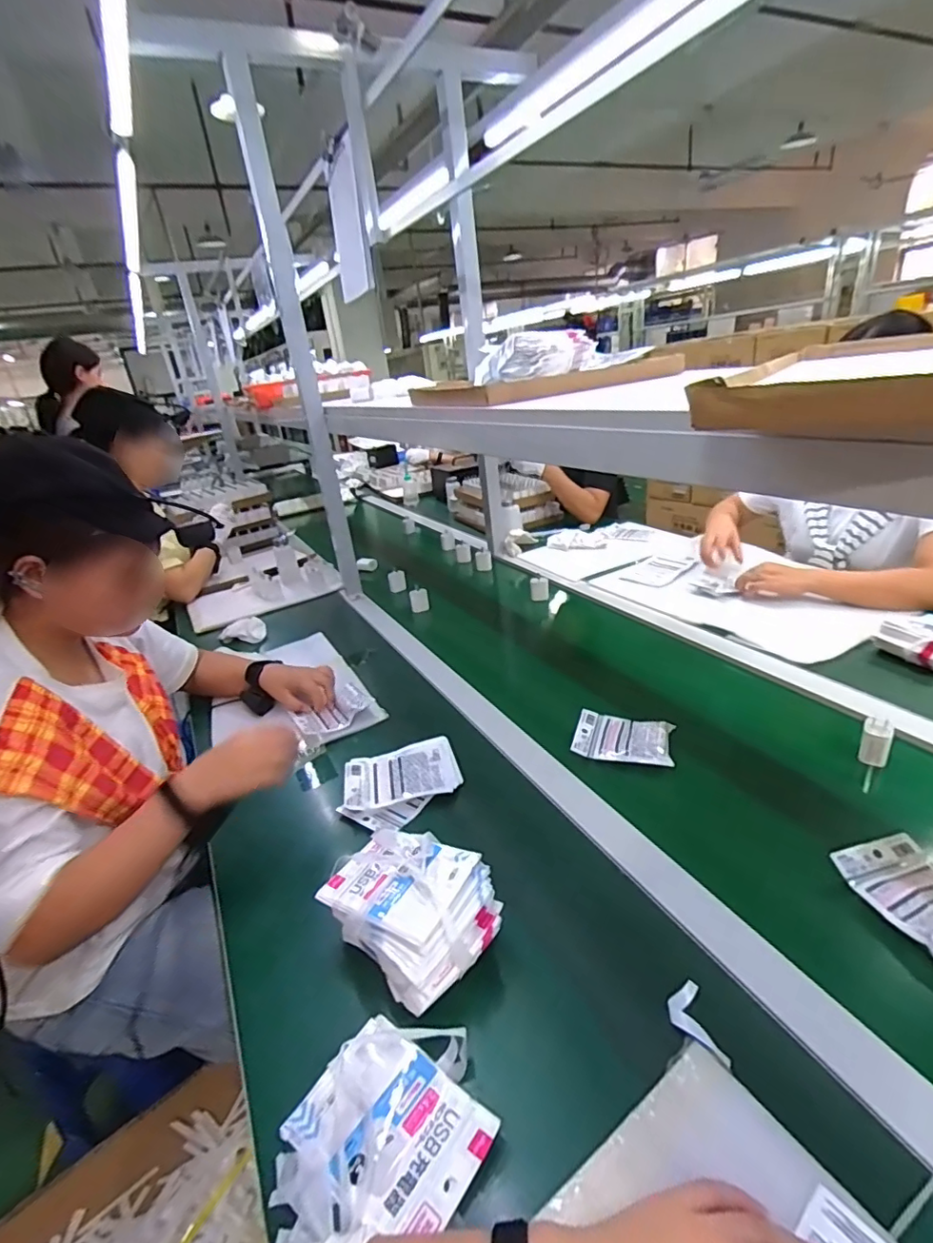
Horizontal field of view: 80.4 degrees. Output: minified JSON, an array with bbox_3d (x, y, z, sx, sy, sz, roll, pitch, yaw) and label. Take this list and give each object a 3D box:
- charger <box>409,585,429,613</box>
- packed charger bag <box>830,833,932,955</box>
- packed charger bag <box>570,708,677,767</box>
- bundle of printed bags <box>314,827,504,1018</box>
[{"bbox_3d":[-0.113,-0.055,1.323,0.043,0.061,0.021,-10,25,-5],"label":"charger"},{"bbox_3d":[0.435,0.262,0.524,0.088,0.018,0.135,-11,25,-7],"label":"packed charger bag"},{"bbox_3d":[0.224,0.162,0.792,0.133,0.019,0.098,3,27,22],"label":"packed charger bag"},{"bbox_3d":[-0.056,0.282,0.552,0.172,0.076,0.128,16,34,41],"label":"bundle of printed bags"}]

